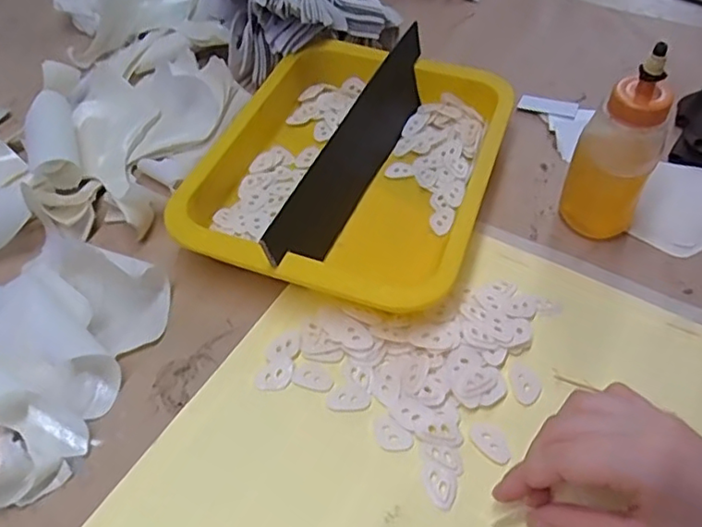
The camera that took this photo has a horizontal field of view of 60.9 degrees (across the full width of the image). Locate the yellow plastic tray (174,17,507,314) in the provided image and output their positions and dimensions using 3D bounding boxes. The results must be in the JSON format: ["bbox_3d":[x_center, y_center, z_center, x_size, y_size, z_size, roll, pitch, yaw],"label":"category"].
[{"bbox_3d":[0.002,-0.076,0.457,0.200,0.049,0.257,16,53,13],"label":"yellow plastic tray"}]

